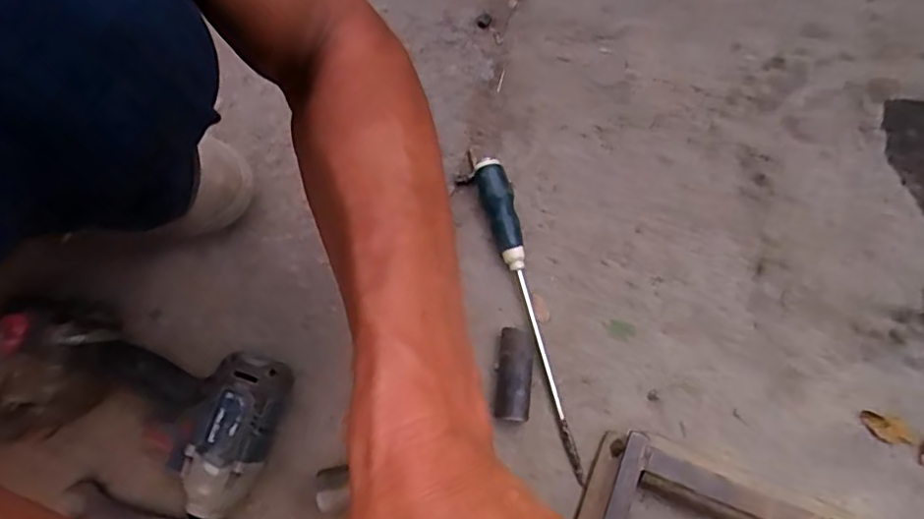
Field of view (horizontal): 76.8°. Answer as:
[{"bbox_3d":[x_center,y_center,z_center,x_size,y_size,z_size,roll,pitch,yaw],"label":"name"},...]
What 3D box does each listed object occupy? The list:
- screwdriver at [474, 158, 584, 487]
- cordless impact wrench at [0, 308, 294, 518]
[{"bbox_3d":[0.066,0.046,0.523,0.027,0.035,0.290,-17,78,-4],"label":"screwdriver"},{"bbox_3d":[-0.265,0.114,0.487,0.227,0.069,0.138,26,78,6],"label":"cordless impact wrench"}]

